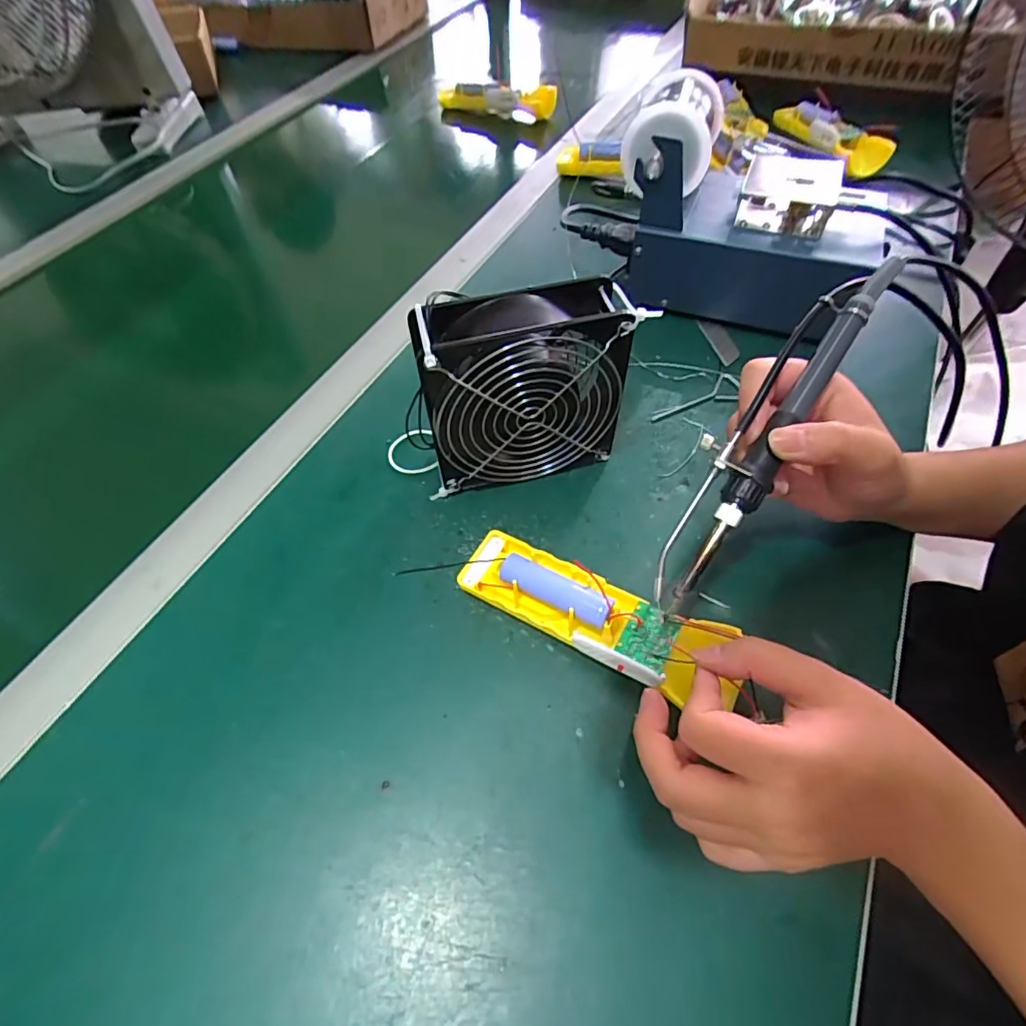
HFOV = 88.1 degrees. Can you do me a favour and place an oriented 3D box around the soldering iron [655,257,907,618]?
[{"bbox_3d":[0.126,-0.043,0.266,0.035,0.017,0.200,33,91,22],"label":"soldering iron"}]

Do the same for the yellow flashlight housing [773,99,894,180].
[{"bbox_3d":[0.340,-0.415,0.583,0.060,0.026,0.146,-23,58,-13],"label":"yellow flashlight housing"}]

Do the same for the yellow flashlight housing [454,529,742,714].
[{"bbox_3d":[0.042,0.054,0.298,0.159,0.027,0.045,22,59,25],"label":"yellow flashlight housing"}]

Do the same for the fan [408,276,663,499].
[{"bbox_3d":[0.007,-0.074,0.334,0.128,0.123,0.047,-14,56,-7],"label":"fan"}]

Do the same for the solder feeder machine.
[{"bbox_3d":[0.189,-0.239,0.429,0.190,0.145,0.103,19,58,15],"label":"solder feeder machine"}]

